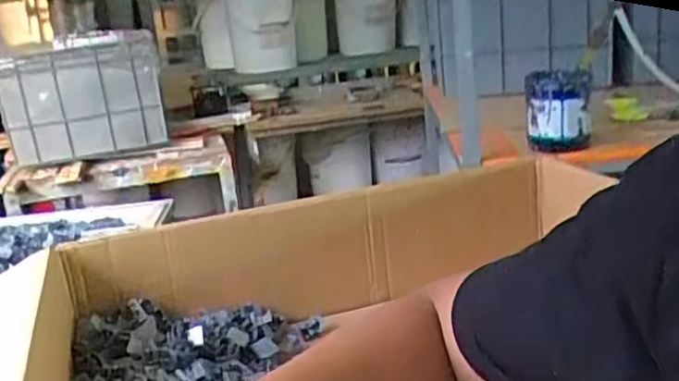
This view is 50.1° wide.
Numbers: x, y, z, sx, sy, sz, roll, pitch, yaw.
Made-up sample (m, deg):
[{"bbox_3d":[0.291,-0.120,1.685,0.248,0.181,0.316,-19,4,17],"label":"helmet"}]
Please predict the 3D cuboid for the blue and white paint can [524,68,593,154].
[{"bbox_3d":[0.408,-0.150,1.346,0.114,0.130,0.124,-2,16,12],"label":"blue and white paint can"}]

